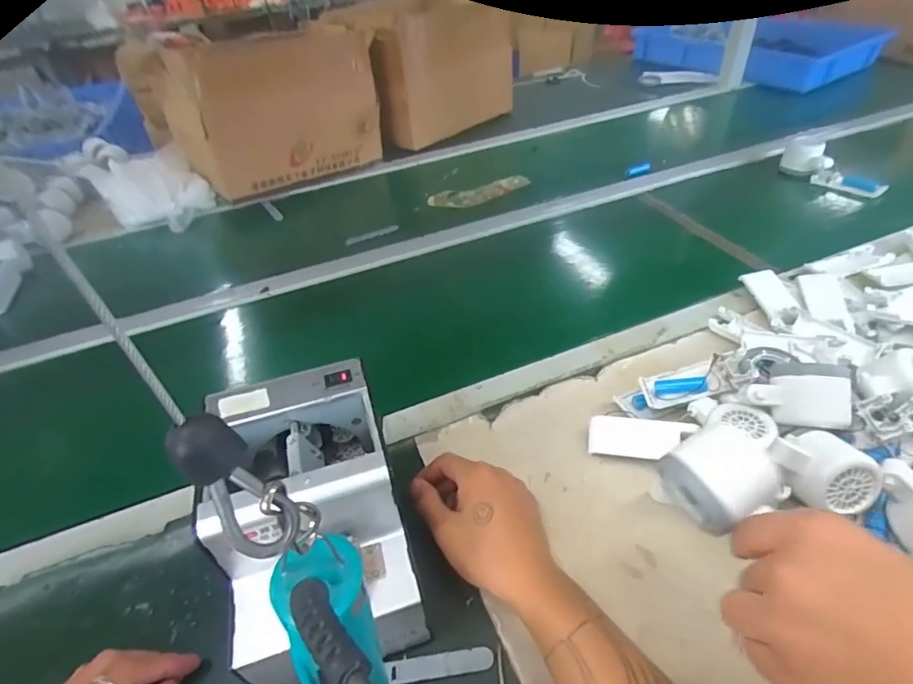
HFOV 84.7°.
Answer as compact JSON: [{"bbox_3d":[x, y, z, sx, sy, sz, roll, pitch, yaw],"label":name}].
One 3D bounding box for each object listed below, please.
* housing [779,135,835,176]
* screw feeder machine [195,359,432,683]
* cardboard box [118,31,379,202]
[{"bbox_3d":[0.627,-0.330,0.896,0.075,0.056,0.051,20,47,26],"label":"housing"},{"bbox_3d":[-0.103,0.134,0.379,0.117,0.151,0.168,-13,42,-9],"label":"screw feeder machine"},{"bbox_3d":[-0.377,-0.479,1.028,0.359,0.256,0.261,-31,47,-26],"label":"cardboard box"}]

